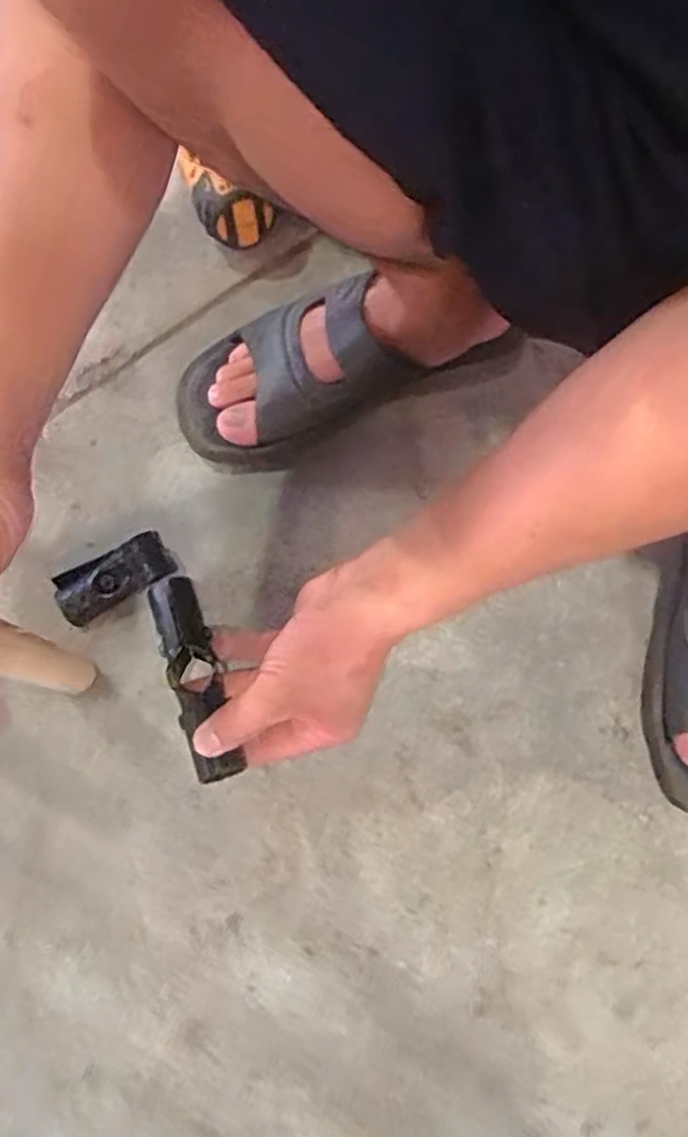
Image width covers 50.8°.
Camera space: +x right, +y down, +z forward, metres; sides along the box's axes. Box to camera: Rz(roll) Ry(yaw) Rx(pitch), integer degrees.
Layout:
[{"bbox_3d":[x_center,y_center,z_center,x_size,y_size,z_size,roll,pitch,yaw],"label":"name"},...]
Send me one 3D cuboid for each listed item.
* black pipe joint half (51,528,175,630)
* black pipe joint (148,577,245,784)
[{"bbox_3d":[-0.164,0.008,0.518,0.083,0.028,0.034,-27,76,-10],"label":"black pipe joint half"},{"bbox_3d":[-0.097,0.071,0.472,0.033,0.032,0.134,-15,71,-7],"label":"black pipe joint"}]

